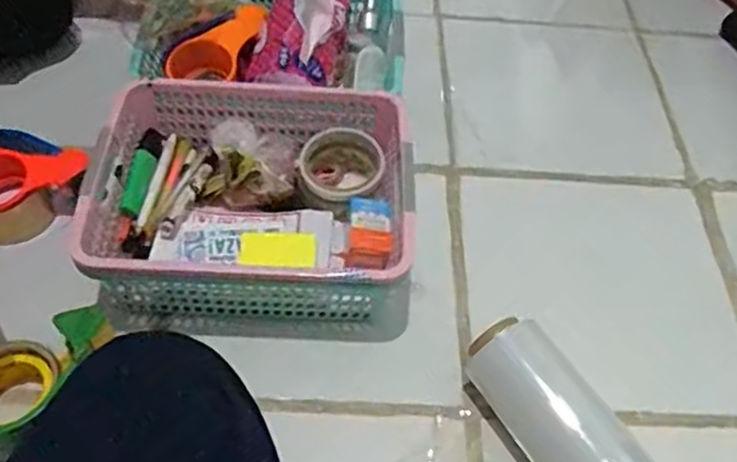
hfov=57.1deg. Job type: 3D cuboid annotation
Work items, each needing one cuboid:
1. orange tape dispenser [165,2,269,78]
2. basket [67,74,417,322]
[{"bbox_3d":[-0.173,-0.217,0.811,0.134,0.043,0.061,-36,63,-8],"label":"orange tape dispenser"},{"bbox_3d":[-0.116,-0.034,0.709,0.304,0.103,0.248,1,53,-4],"label":"basket"}]

